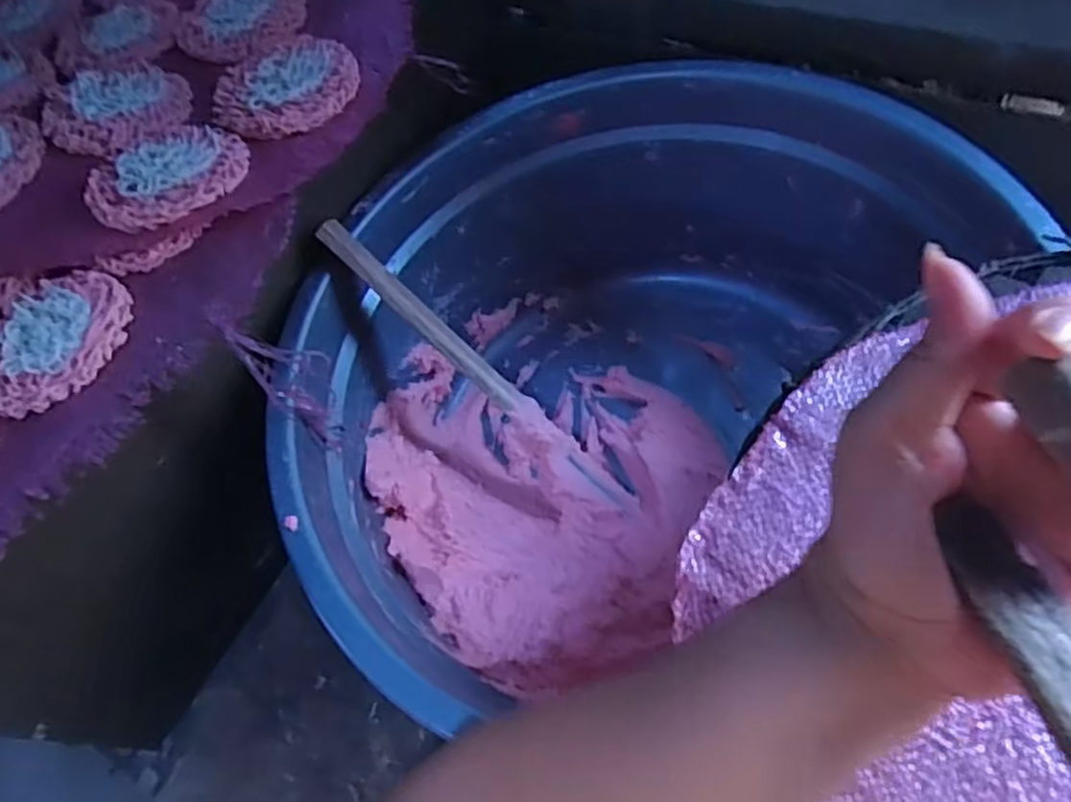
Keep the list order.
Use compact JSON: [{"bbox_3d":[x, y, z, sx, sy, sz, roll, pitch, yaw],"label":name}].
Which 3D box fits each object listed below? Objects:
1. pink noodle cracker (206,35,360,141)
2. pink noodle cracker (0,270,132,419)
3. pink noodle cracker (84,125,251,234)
[{"bbox_3d":[-0.140,-0.176,0.412,0.080,0.006,0.071,-35,60,-9],"label":"pink noodle cracker"},{"bbox_3d":[-0.228,-0.031,0.343,0.073,0.007,0.072,-5,60,9],"label":"pink noodle cracker"},{"bbox_3d":[-0.188,-0.116,0.377,0.078,0.013,0.068,-44,62,-13],"label":"pink noodle cracker"}]

